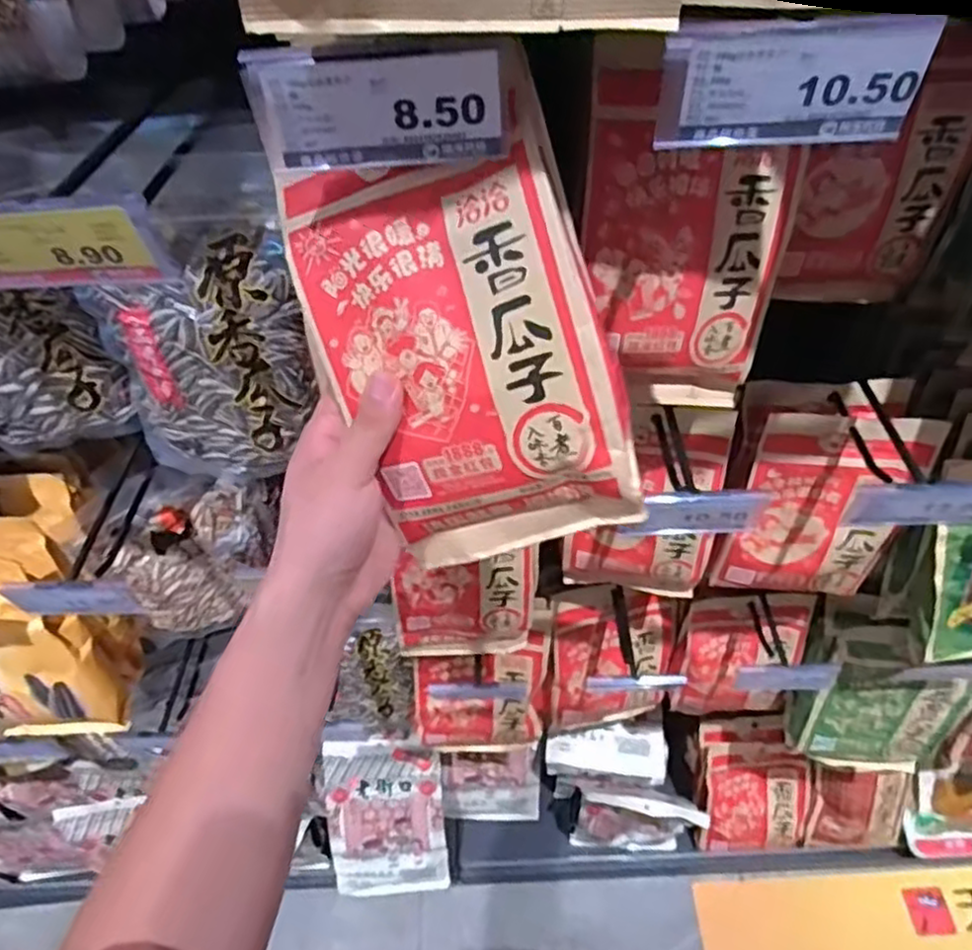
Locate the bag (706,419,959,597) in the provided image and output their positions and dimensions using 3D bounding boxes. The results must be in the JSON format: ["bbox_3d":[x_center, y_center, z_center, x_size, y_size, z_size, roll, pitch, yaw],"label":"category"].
[{"bbox_3d":[0.304,0.036,0.639,0.142,0.206,0.046,2,50,5],"label":"bag"}]

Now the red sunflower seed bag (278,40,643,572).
[{"bbox_3d":[-0.005,-0.053,0.335,0.130,0.205,0.030,-12,18,19],"label":"red sunflower seed bag"}]

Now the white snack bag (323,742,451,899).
[{"bbox_3d":[-0.154,0.546,1.103,0.173,0.025,0.251,-3,95,-1],"label":"white snack bag"}]

